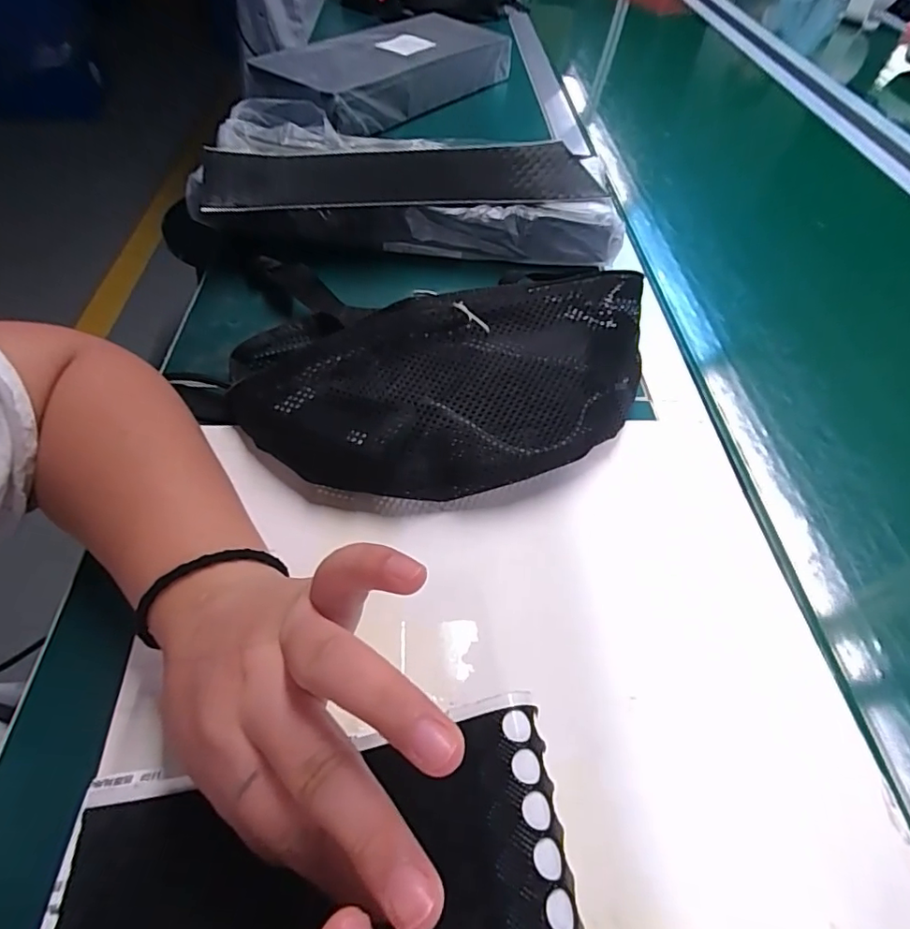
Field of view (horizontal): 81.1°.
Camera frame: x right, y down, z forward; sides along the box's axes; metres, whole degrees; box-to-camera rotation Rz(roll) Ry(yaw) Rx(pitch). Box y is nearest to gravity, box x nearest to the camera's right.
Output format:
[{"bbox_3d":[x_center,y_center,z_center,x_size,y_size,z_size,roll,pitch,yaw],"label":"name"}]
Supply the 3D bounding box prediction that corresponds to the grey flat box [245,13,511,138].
[{"bbox_3d":[-0.086,-0.498,0.675,0.138,0.057,0.393,31,56,18],"label":"grey flat box"}]

